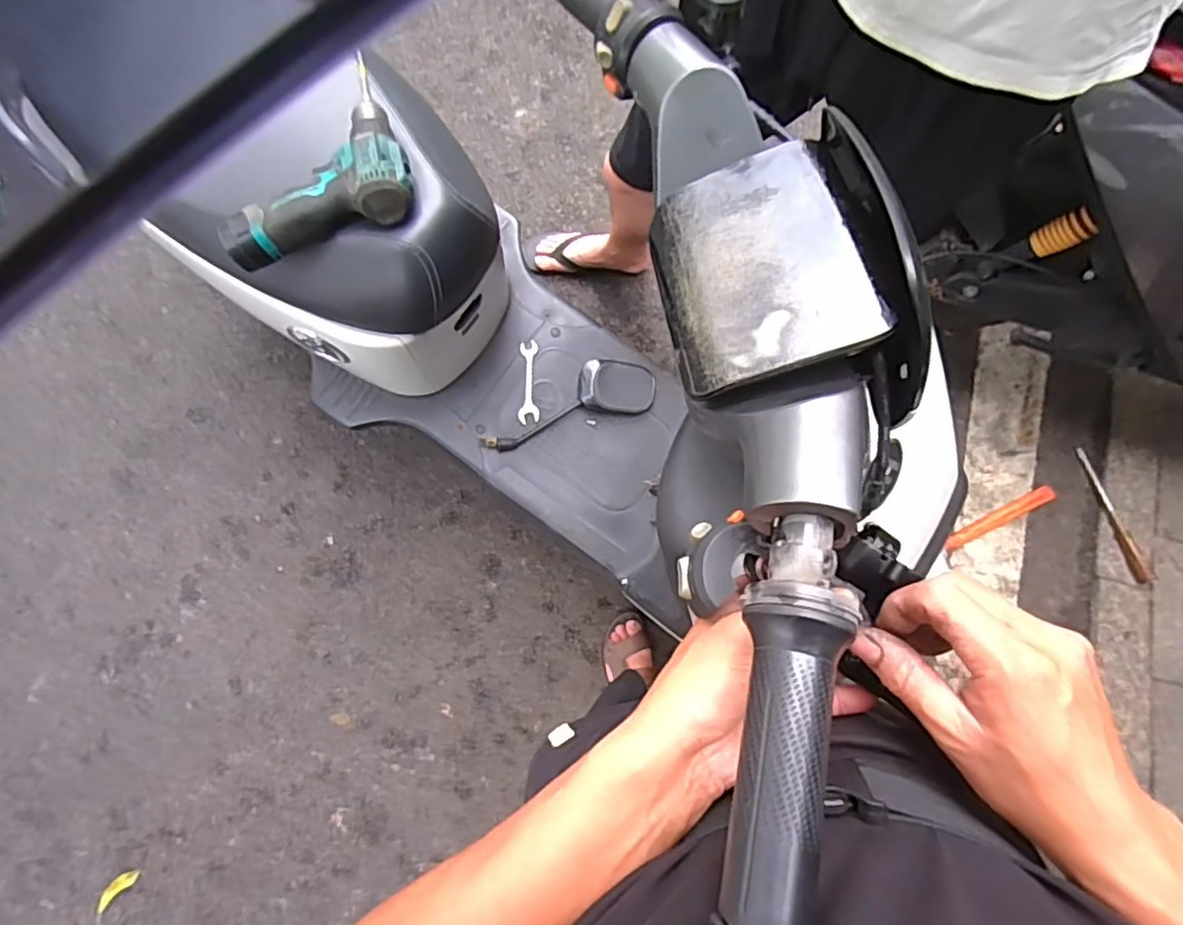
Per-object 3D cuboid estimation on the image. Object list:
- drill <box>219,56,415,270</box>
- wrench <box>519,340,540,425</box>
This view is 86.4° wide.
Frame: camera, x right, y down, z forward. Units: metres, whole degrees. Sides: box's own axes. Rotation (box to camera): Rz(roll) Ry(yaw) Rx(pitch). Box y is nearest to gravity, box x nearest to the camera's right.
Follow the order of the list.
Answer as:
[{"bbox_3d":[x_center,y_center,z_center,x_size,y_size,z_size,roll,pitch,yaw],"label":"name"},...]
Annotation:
[{"bbox_3d":[-0.307,-0.334,0.670,0.203,0.055,0.215,-19,80,-3],"label":"drill"},{"bbox_3d":[-0.104,-0.133,1.041,0.033,0.009,0.138,-2,81,0],"label":"wrench"}]

